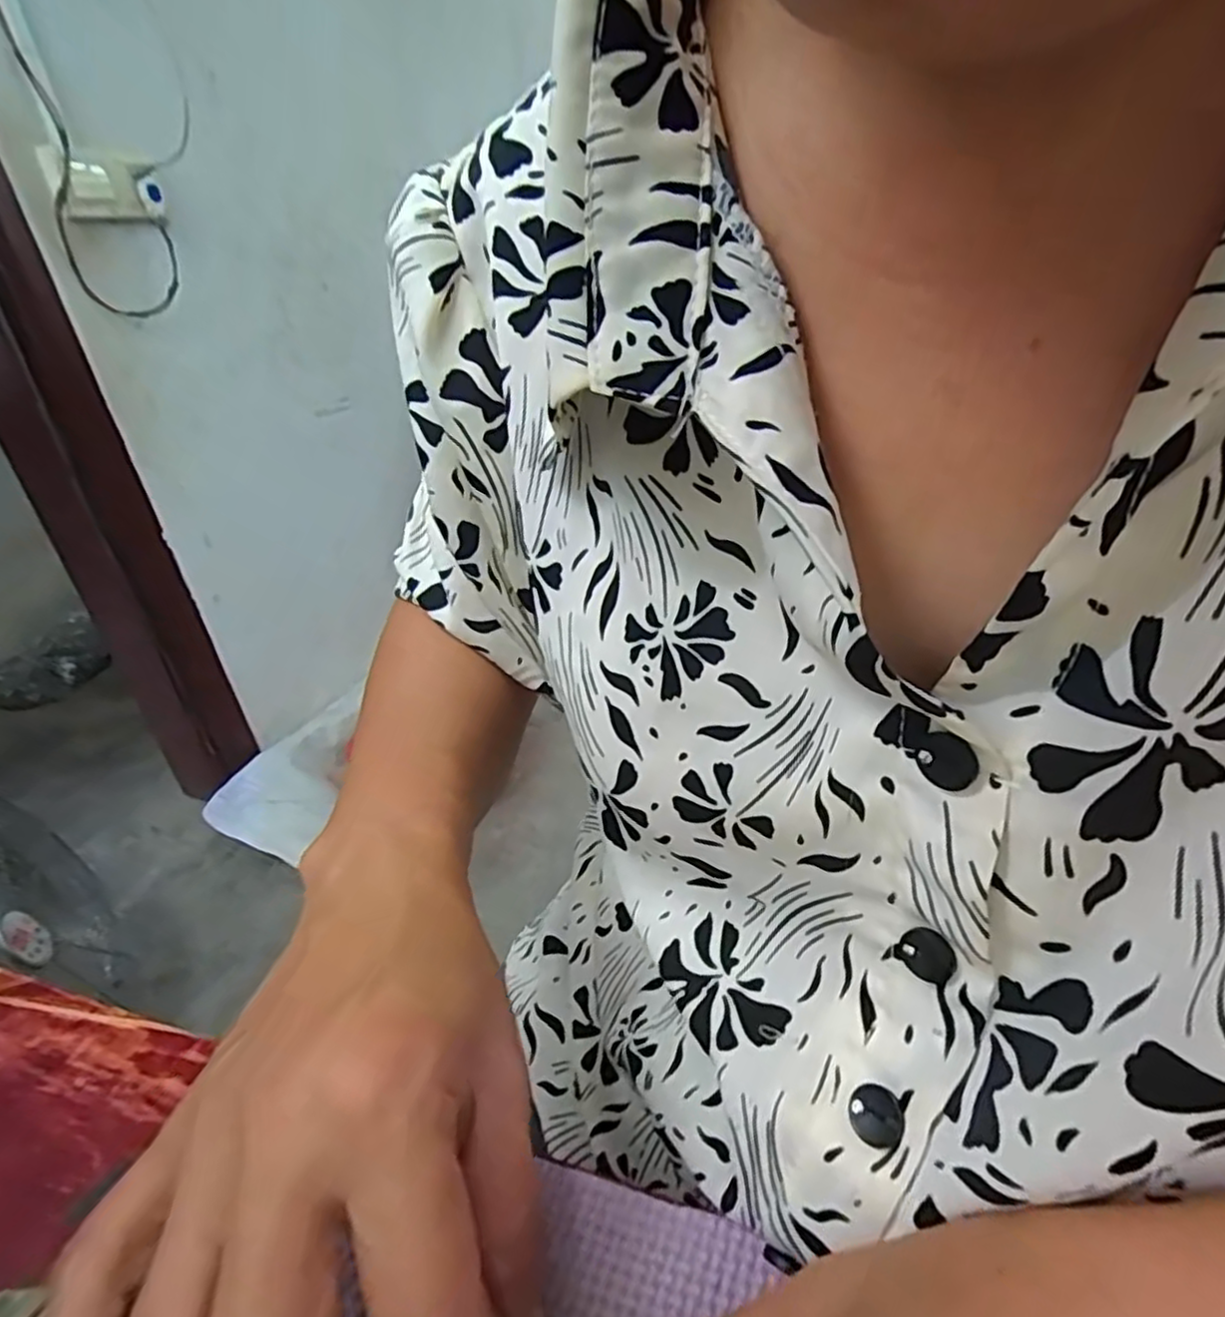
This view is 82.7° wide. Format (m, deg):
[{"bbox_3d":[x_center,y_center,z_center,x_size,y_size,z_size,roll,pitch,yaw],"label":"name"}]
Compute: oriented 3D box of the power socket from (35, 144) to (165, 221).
[{"bbox_3d":[-0.796,-0.746,1.098,0.017,0.089,0.163,20,35,28],"label":"power socket"}]

